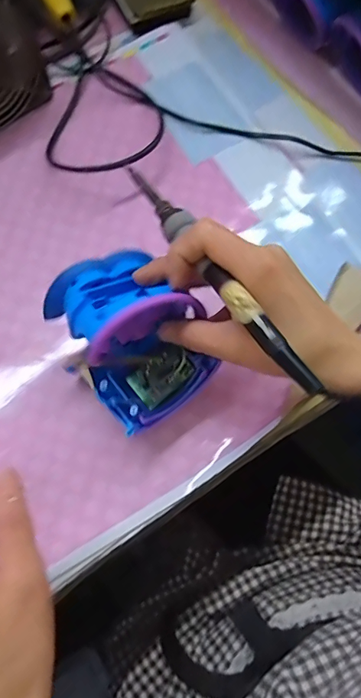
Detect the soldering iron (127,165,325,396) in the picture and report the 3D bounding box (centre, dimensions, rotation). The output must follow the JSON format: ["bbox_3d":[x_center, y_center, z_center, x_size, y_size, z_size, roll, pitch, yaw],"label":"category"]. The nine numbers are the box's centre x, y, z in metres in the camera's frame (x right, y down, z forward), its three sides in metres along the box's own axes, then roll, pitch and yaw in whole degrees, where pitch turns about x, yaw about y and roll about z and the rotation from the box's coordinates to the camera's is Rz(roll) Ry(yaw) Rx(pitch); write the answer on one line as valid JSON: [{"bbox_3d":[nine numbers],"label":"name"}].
[{"bbox_3d":[0.016,-0.053,0.278,0.017,0.012,0.202,-28,59,-11],"label":"soldering iron"}]

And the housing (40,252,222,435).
[{"bbox_3d":[-0.036,-0.016,0.310,0.079,0.071,0.118,-34,75,-12],"label":"housing"}]

